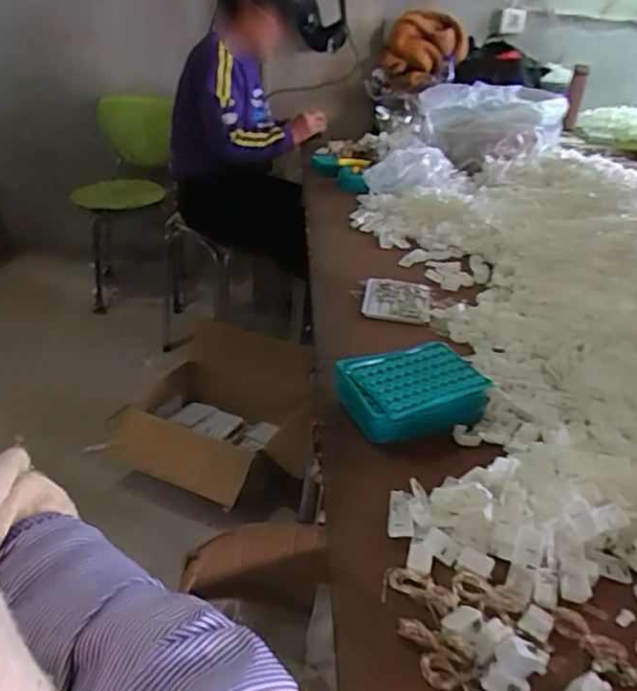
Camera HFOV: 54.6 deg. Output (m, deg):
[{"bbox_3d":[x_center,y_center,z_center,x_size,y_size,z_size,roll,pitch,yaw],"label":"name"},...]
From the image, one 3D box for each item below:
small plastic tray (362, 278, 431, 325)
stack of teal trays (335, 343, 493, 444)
[{"bbox_3d":[0.118,-0.069,0.926,0.097,0.014,0.136,9,29,6],"label":"small plastic tray"},{"bbox_3d":[0.096,0.048,0.651,0.135,0.054,0.102,-9,31,-24],"label":"stack of teal trays"}]

